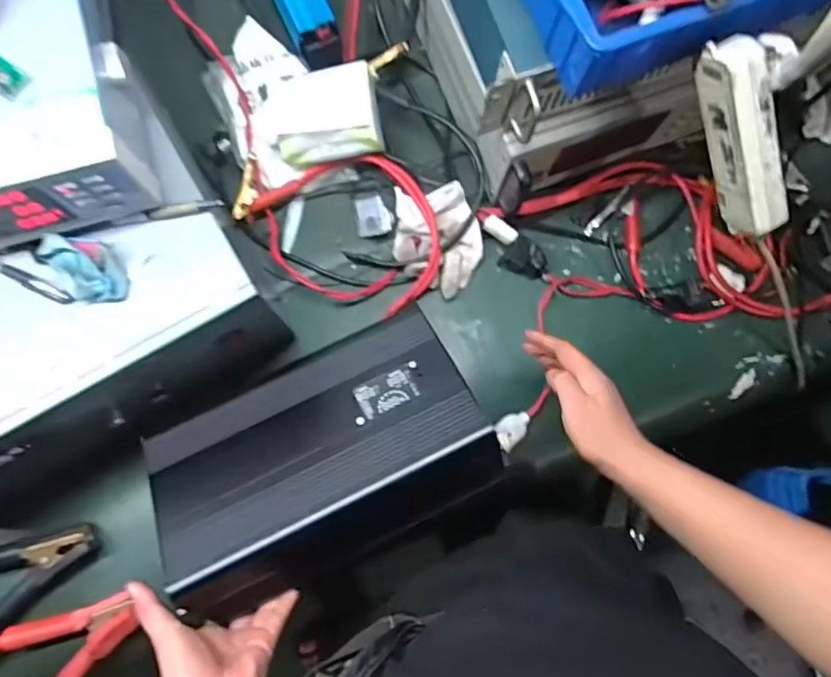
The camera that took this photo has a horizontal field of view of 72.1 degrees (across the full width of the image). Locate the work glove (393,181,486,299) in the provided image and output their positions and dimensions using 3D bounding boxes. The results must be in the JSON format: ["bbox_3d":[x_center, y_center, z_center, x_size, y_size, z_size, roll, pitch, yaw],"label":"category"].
[{"bbox_3d":[0.029,-0.119,0.704,0.109,0.054,0.130,-7,80,-2],"label":"work glove"}]

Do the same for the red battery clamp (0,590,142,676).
[{"bbox_3d":[-0.386,0.350,0.622,0.160,0.037,0.095,-16,80,-4],"label":"red battery clamp"}]

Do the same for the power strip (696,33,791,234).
[{"bbox_3d":[0.289,-0.174,0.507,0.033,0.059,0.172,-34,120,-7],"label":"power strip"}]

